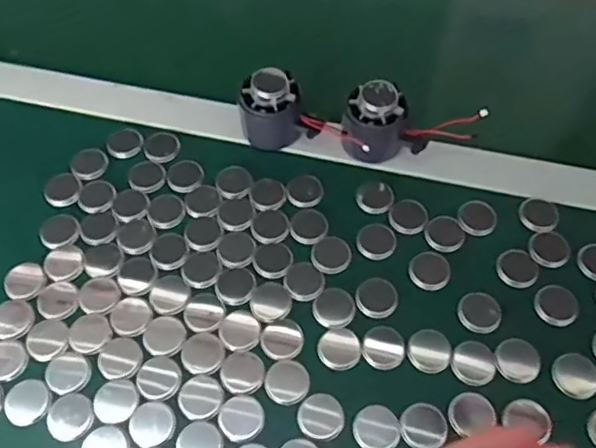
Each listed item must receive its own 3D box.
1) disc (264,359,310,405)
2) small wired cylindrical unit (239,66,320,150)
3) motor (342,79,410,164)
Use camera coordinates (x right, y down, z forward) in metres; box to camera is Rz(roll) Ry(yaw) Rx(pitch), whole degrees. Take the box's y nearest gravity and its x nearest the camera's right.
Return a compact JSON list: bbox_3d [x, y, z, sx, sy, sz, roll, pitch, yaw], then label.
[{"bbox_3d":[-0.007,0.110,0.417,0.030,0.004,0.028,0,58,1],"label":"disc"},{"bbox_3d":[-0.019,-0.096,0.510,0.061,0.063,0.053,-15,59,-8],"label":"small wired cylindrical unit"},{"bbox_3d":[0.062,-0.078,0.498,0.049,0.065,0.049,8,59,5],"label":"motor"}]

